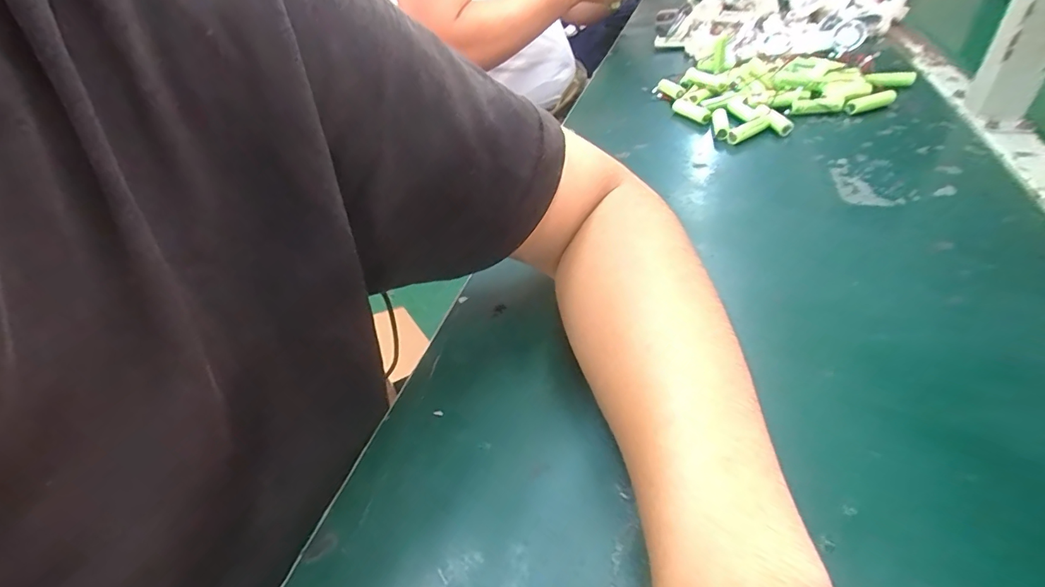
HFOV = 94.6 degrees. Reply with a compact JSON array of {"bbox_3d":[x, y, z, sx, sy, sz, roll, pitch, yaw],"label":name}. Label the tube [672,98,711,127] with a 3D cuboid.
[{"bbox_3d":[0.187,-0.203,0.537,0.011,0.013,0.062,-20,40,-12],"label":"tube"}]

